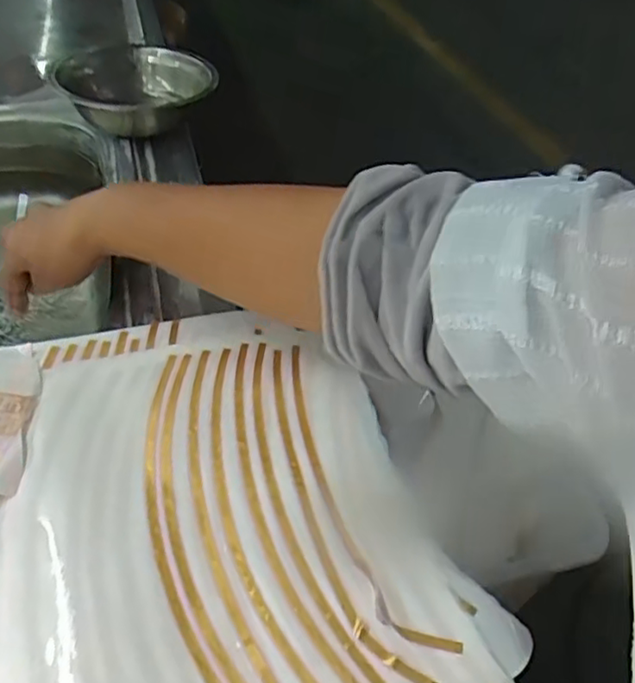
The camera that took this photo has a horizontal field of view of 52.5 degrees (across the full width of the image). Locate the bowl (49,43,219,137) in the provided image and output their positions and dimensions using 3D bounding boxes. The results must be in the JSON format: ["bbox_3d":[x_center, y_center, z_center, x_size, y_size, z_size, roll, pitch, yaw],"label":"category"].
[{"bbox_3d":[-0.190,-0.268,0.695,0.158,0.059,0.178,-4,43,-10],"label":"bowl"}]

